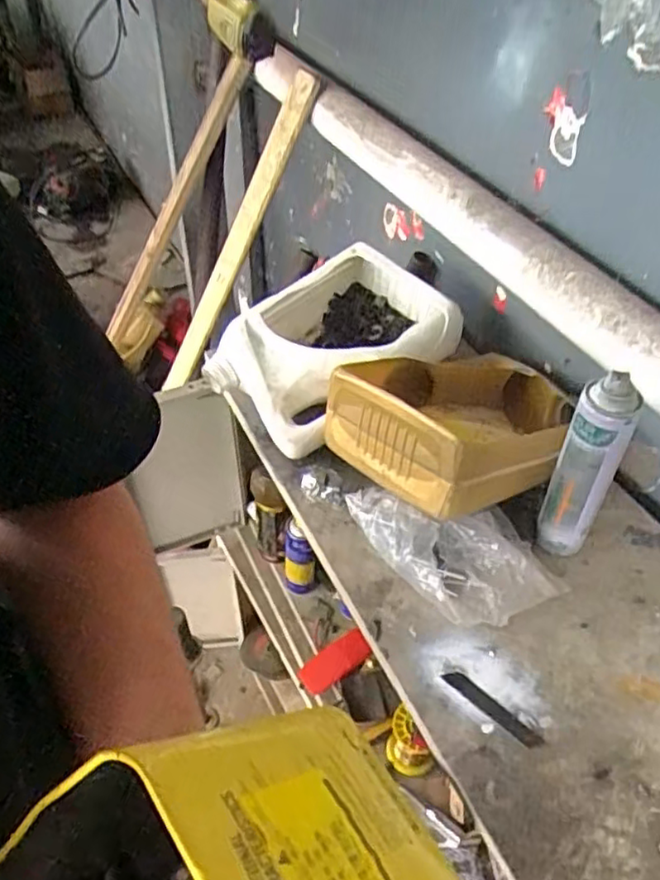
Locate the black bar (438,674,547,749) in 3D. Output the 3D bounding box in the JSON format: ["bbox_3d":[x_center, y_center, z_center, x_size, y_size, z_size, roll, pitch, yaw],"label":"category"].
[{"bbox_3d":[0.144,0.239,0.582,0.094,0.006,0.017,33,52,28],"label":"black bar"}]

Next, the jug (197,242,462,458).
[{"bbox_3d":[-0.002,-0.138,0.853,0.278,0.112,0.234,-34,54,-31],"label":"jug"}]

